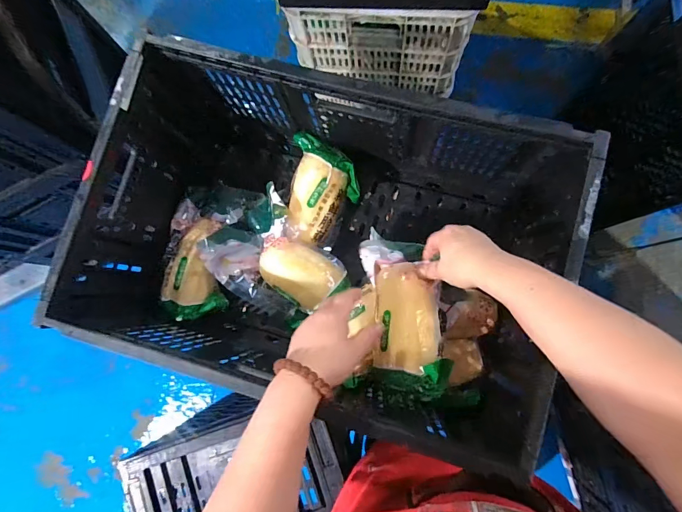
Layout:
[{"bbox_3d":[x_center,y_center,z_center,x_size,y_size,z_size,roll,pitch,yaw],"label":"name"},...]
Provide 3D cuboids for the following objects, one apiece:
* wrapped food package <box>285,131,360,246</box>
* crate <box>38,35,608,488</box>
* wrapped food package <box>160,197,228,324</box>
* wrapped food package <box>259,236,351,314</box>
[{"bbox_3d":[-0.028,-0.108,0.620,0.112,0.068,0.177,6,84,5],"label":"wrapped food package"},{"bbox_3d":[-0.021,-0.019,0.560,0.585,0.245,0.396,14,84,6],"label":"crate"},{"bbox_3d":[-0.244,0.004,0.626,0.088,0.055,0.196,-5,83,4],"label":"wrapped food package"},{"bbox_3d":[-0.063,0.025,0.594,0.150,0.059,0.095,33,87,7],"label":"wrapped food package"}]

